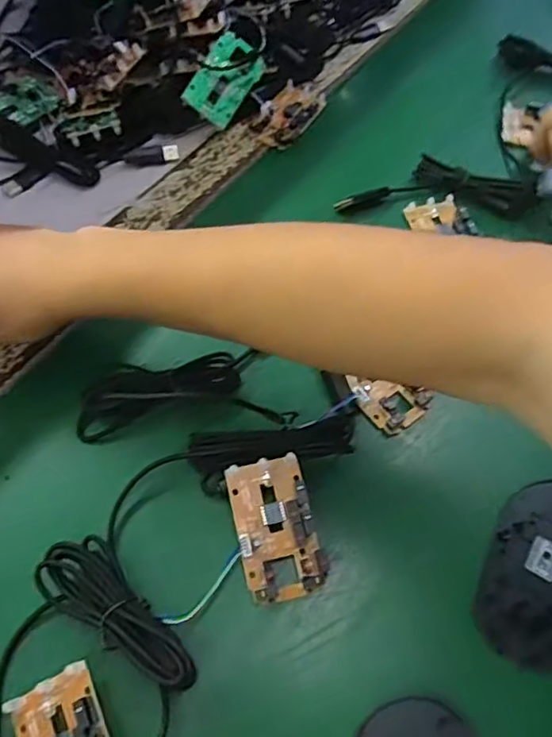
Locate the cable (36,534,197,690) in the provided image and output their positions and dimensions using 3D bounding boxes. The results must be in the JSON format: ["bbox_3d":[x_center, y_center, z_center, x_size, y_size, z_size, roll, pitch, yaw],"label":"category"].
[{"bbox_3d":[-0.085,0.132,0.308,0.098,0.025,0.037,40,63,18],"label":"cable"}]

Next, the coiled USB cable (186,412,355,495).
[{"bbox_3d":[0.001,0.050,0.358,0.107,0.037,0.035,-7,59,-10],"label":"coiled USB cable"}]

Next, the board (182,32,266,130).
[{"bbox_3d":[-0.045,-0.252,0.503,0.046,0.008,0.077,32,80,-15],"label":"board"}]

